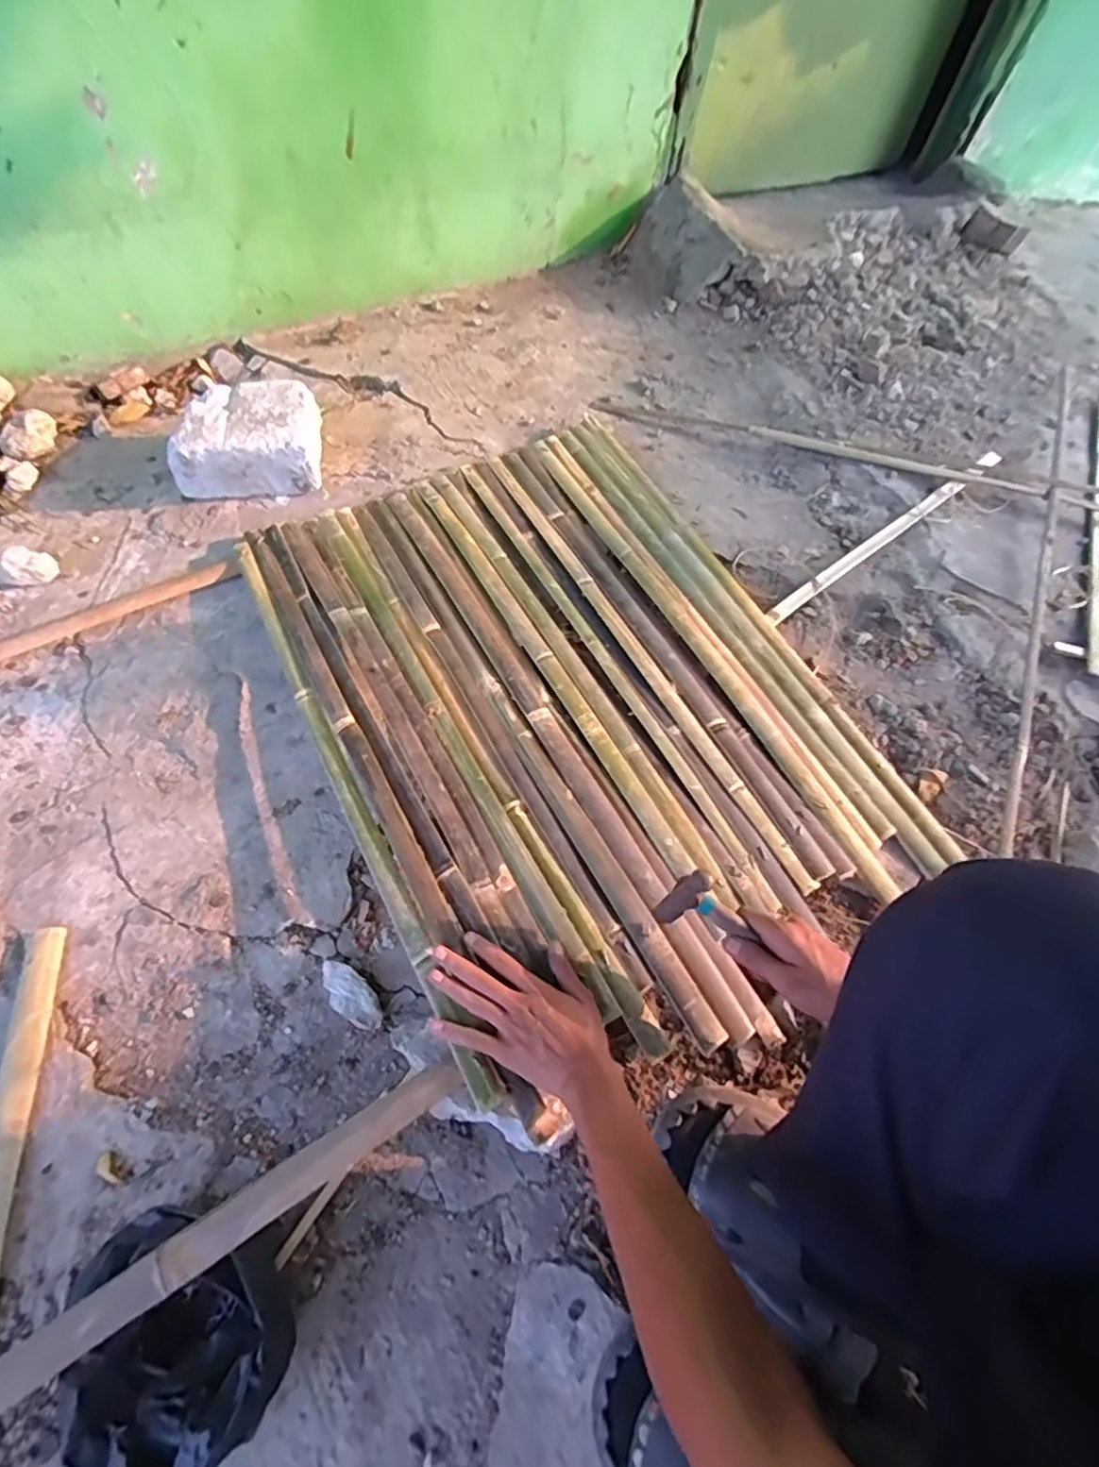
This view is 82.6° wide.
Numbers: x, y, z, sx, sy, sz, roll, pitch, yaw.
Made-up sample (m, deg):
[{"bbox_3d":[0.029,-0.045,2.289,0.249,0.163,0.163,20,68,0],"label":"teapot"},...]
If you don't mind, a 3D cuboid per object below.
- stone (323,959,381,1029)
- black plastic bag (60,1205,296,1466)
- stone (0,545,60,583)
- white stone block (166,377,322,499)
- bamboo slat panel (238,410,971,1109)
[{"bbox_3d":[-0.222,0.291,0.699,0.091,0.026,0.039,39,65,16],"label":"stone"},{"bbox_3d":[-0.325,0.524,0.531,0.192,0.093,0.157,28,62,11],"label":"black plastic bag"},{"bbox_3d":[-0.814,-0.263,0.977,0.071,0.043,0.047,-14,62,-12],"label":"stone"},{"bbox_3d":[-0.519,-0.509,1.086,0.232,0.106,0.190,-6,61,-8],"label":"white stone block"},{"bbox_3d":[0.036,-0.097,0.917,0.703,0.040,0.956,-22,62,-20],"label":"bamboo slat panel"}]

